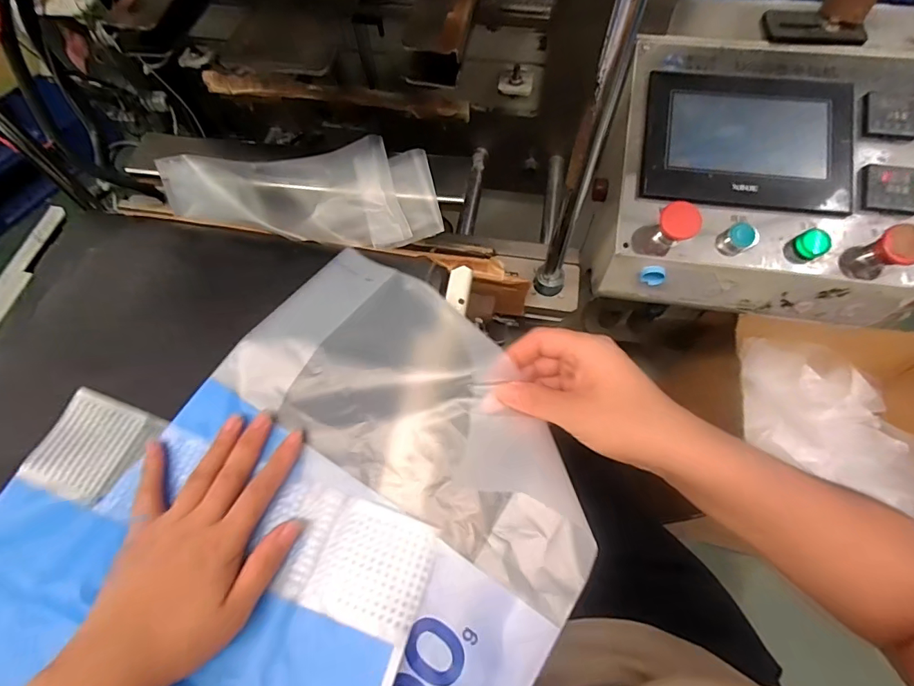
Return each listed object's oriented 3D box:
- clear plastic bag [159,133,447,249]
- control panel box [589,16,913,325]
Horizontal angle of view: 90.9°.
[{"bbox_3d":[-0.156,-0.146,0.439,0.285,0.042,0.086,4,65,4],"label":"clear plastic bag"},{"bbox_3d":[0.343,-0.215,0.521,0.309,0.142,0.328,7,65,5],"label":"control panel box"}]

